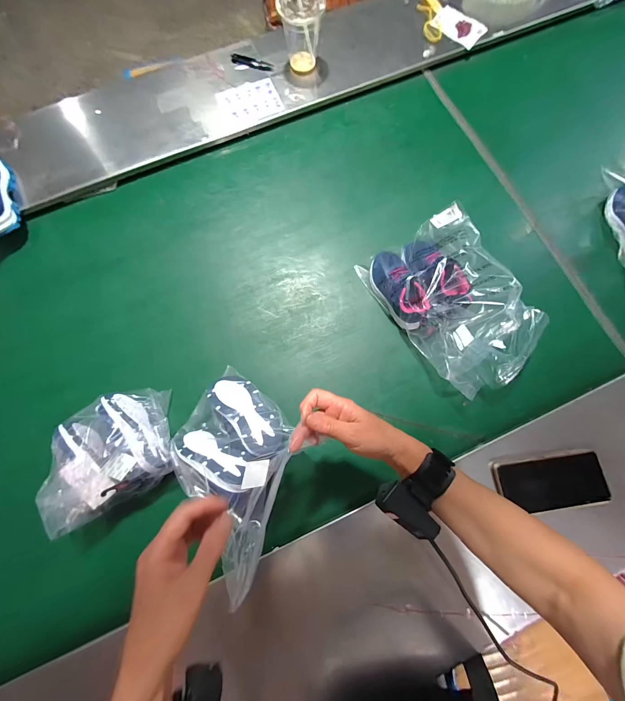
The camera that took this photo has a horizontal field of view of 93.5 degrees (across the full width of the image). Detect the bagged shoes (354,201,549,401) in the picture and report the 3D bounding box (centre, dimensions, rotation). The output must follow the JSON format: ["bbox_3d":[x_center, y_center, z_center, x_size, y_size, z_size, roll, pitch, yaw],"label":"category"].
[{"bbox_3d":[0.257,-0.091,0.531,0.210,0.086,0.314,-29,80,-6],"label":"bagged shoes"}]

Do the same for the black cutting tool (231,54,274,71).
[{"bbox_3d":[-0.139,-0.668,0.683,0.098,0.006,0.025,18,79,3],"label":"black cutting tool"}]

